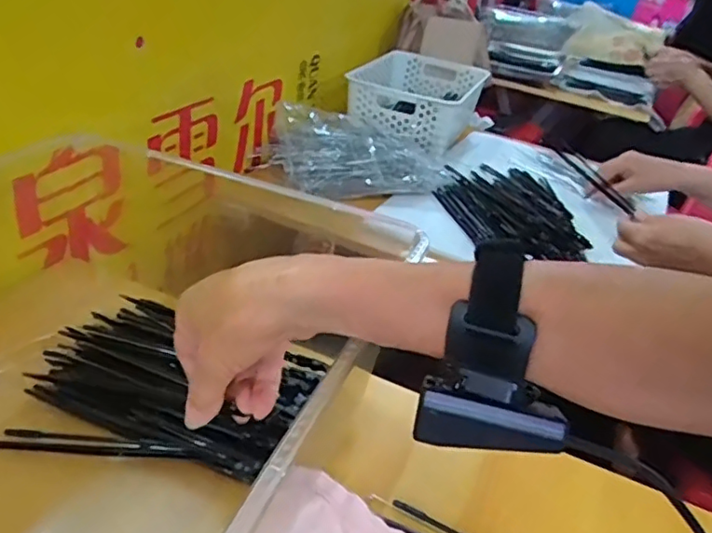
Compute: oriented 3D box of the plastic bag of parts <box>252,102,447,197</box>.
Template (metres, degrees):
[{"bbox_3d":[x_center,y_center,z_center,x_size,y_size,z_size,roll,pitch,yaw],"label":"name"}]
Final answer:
[{"bbox_3d":[0.001,-0.170,0.874,0.277,0.095,0.113,2,32,-13],"label":"plastic bag of parts"}]

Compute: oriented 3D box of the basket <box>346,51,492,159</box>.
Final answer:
[{"bbox_3d":[0.118,-0.315,1.139,0.202,0.104,0.336,18,32,12],"label":"basket"}]

